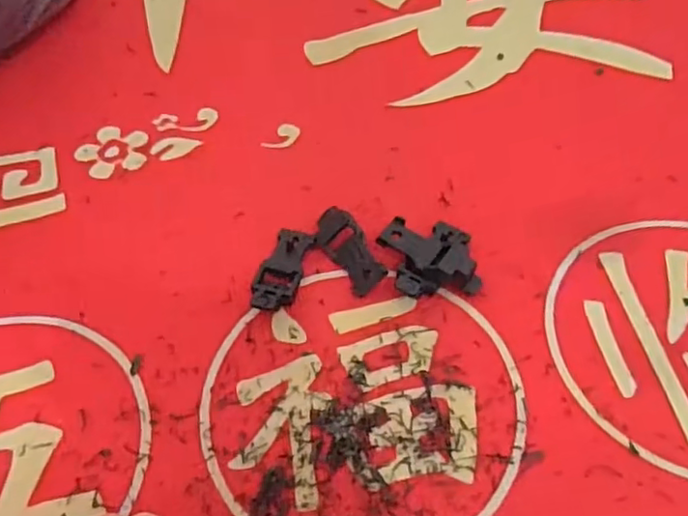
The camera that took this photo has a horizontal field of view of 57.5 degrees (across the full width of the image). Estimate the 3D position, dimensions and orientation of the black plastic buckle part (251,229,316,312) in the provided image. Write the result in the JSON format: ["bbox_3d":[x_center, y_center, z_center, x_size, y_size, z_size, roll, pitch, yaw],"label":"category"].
[{"bbox_3d":[-0.032,0.006,0.318,0.022,0.012,0.053,13,54,10],"label":"black plastic buckle part"}]

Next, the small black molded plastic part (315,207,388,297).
[{"bbox_3d":[0.003,-0.005,0.326,0.022,0.009,0.050,-42,65,11],"label":"small black molded plastic part"}]

